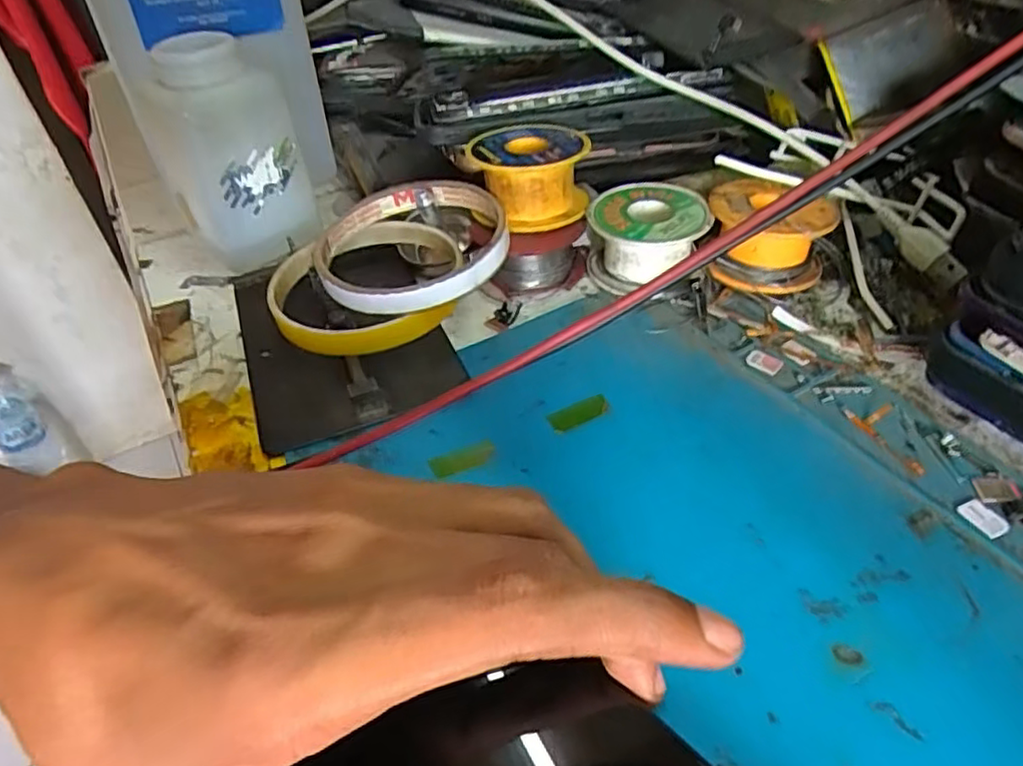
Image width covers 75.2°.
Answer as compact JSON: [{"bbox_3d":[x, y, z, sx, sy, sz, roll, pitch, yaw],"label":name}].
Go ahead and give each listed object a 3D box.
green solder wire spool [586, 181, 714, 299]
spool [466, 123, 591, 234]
[{"bbox_3d":[0.059,-0.066,0.298,0.050,0.031,0.041,-9,43,-5],"label":"green solder wire spool"},{"bbox_3d":[0.007,-0.097,0.298,0.049,0.033,0.056,-9,43,-5],"label":"spool"}]

